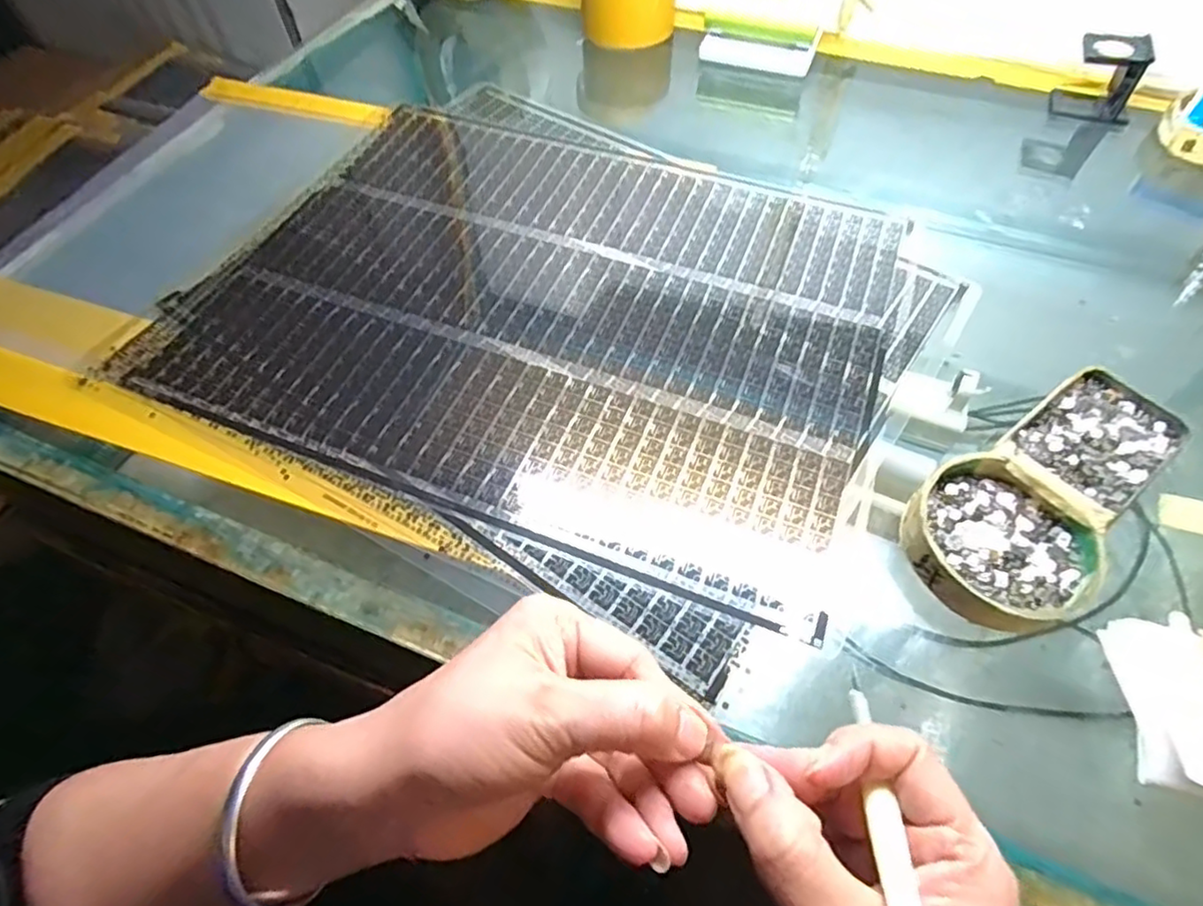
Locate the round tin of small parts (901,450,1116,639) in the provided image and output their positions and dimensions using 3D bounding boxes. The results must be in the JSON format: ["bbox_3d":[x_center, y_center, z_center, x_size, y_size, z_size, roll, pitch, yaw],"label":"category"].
[{"bbox_3d":[0.188,0.045,0.301,0.078,0.022,0.080,-1,58,1],"label":"round tin of small parts"}]

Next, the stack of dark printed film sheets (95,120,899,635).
[{"bbox_3d":[-0.039,-0.105,0.410,0.422,0.008,0.324,19,61,12],"label":"stack of dark printed film sheets"}]

